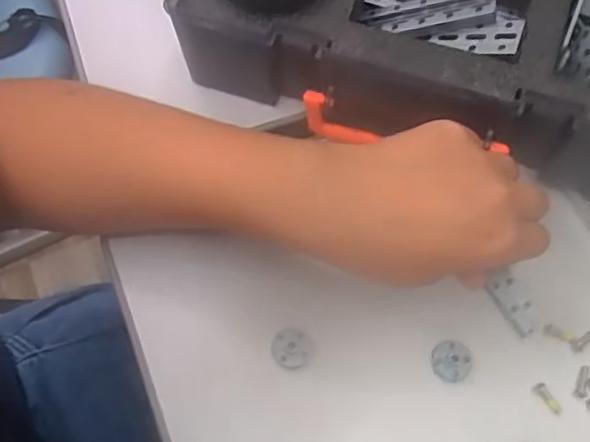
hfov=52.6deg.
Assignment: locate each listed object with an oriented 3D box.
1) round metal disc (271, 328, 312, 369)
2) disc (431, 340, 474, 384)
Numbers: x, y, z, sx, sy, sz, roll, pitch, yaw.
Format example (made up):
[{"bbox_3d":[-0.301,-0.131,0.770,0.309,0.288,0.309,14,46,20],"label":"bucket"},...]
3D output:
[{"bbox_3d":[-0.002,0.071,0.331,0.022,0.004,0.021,1,67,-2],"label":"round metal disc"},{"bbox_3d":[0.087,0.077,0.328,0.022,0.004,0.022,1,67,-2],"label":"disc"}]

